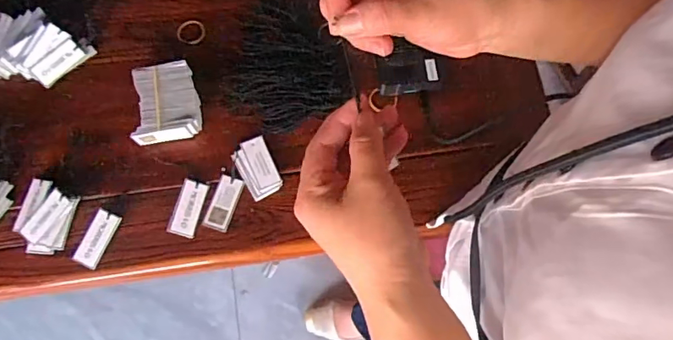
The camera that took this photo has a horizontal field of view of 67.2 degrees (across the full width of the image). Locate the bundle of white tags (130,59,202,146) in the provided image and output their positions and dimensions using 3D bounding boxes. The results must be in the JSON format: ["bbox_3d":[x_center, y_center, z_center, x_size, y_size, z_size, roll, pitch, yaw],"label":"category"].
[{"bbox_3d":[-0.190,-0.075,0.566,0.072,0.034,0.085,-13,73,-6],"label":"bundle of white tags"}]

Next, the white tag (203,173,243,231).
[{"bbox_3d":[-0.121,0.035,0.540,0.026,0.005,0.059,16,73,3],"label":"white tag"}]

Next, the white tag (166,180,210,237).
[{"bbox_3d":[-0.157,0.040,0.535,0.030,0.009,0.057,14,73,3],"label":"white tag"}]

